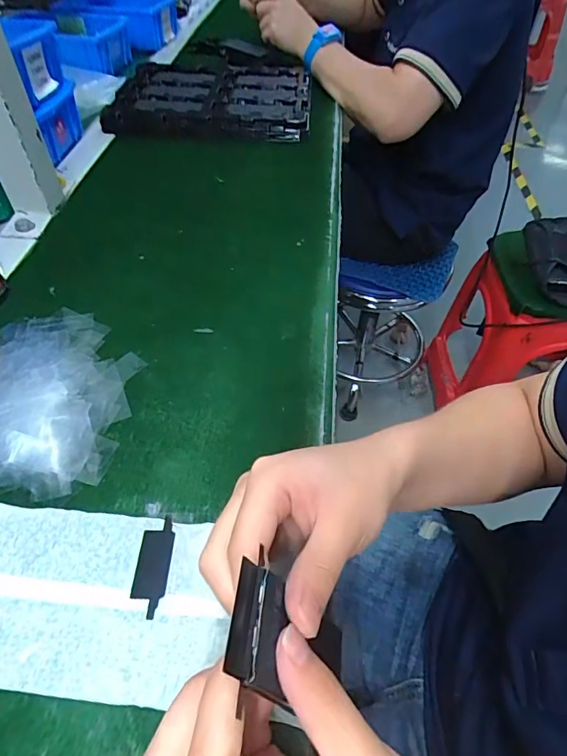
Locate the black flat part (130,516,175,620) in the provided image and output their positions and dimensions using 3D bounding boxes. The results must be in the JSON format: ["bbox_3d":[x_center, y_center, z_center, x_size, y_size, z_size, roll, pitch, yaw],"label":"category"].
[{"bbox_3d":[-0.074,0.106,0.260,0.019,0.004,0.054,2,51,-2],"label":"black flat part"}]

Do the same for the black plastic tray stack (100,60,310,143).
[{"bbox_3d":[-0.097,-0.396,0.644,0.263,0.028,0.210,3,51,0],"label":"black plastic tray stack"}]

